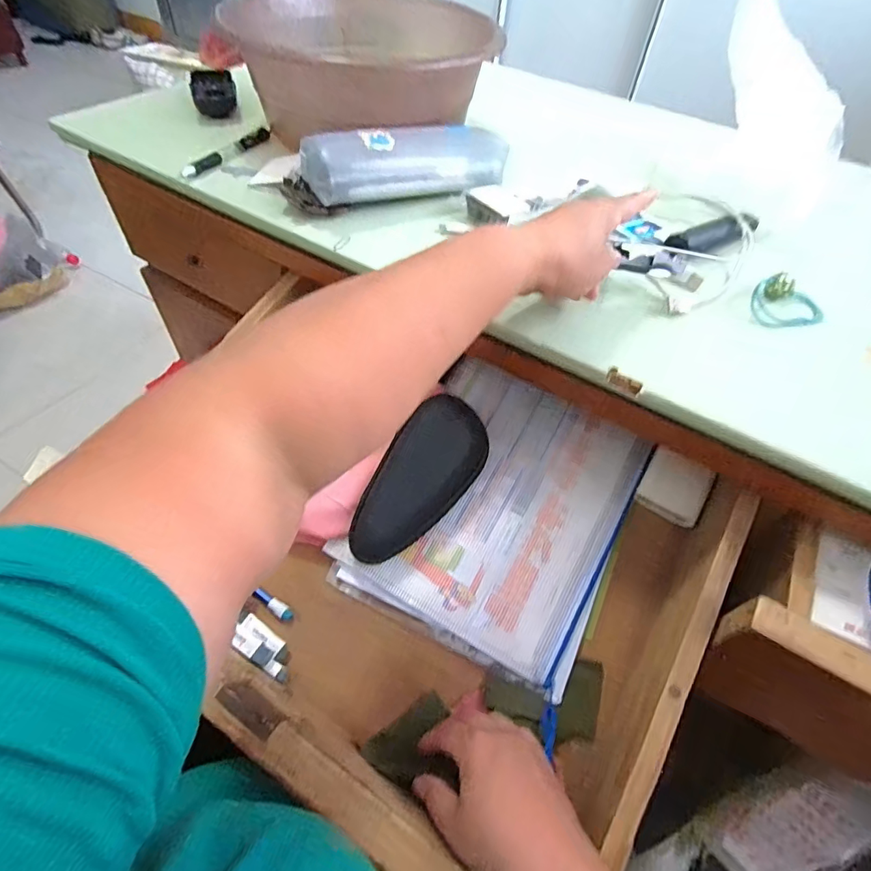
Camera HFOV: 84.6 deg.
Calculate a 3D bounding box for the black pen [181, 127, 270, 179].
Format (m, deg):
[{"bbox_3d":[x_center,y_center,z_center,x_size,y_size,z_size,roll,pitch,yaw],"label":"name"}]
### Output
[{"bbox_3d":[-0.237,-0.321,0.545,0.015,0.015,0.135,21,53,10],"label":"black pen"}]

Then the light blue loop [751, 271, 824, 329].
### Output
[{"bbox_3d":[0.317,-0.122,0.429,0.067,0.024,0.047,-2,53,-7],"label":"light blue loop"}]

